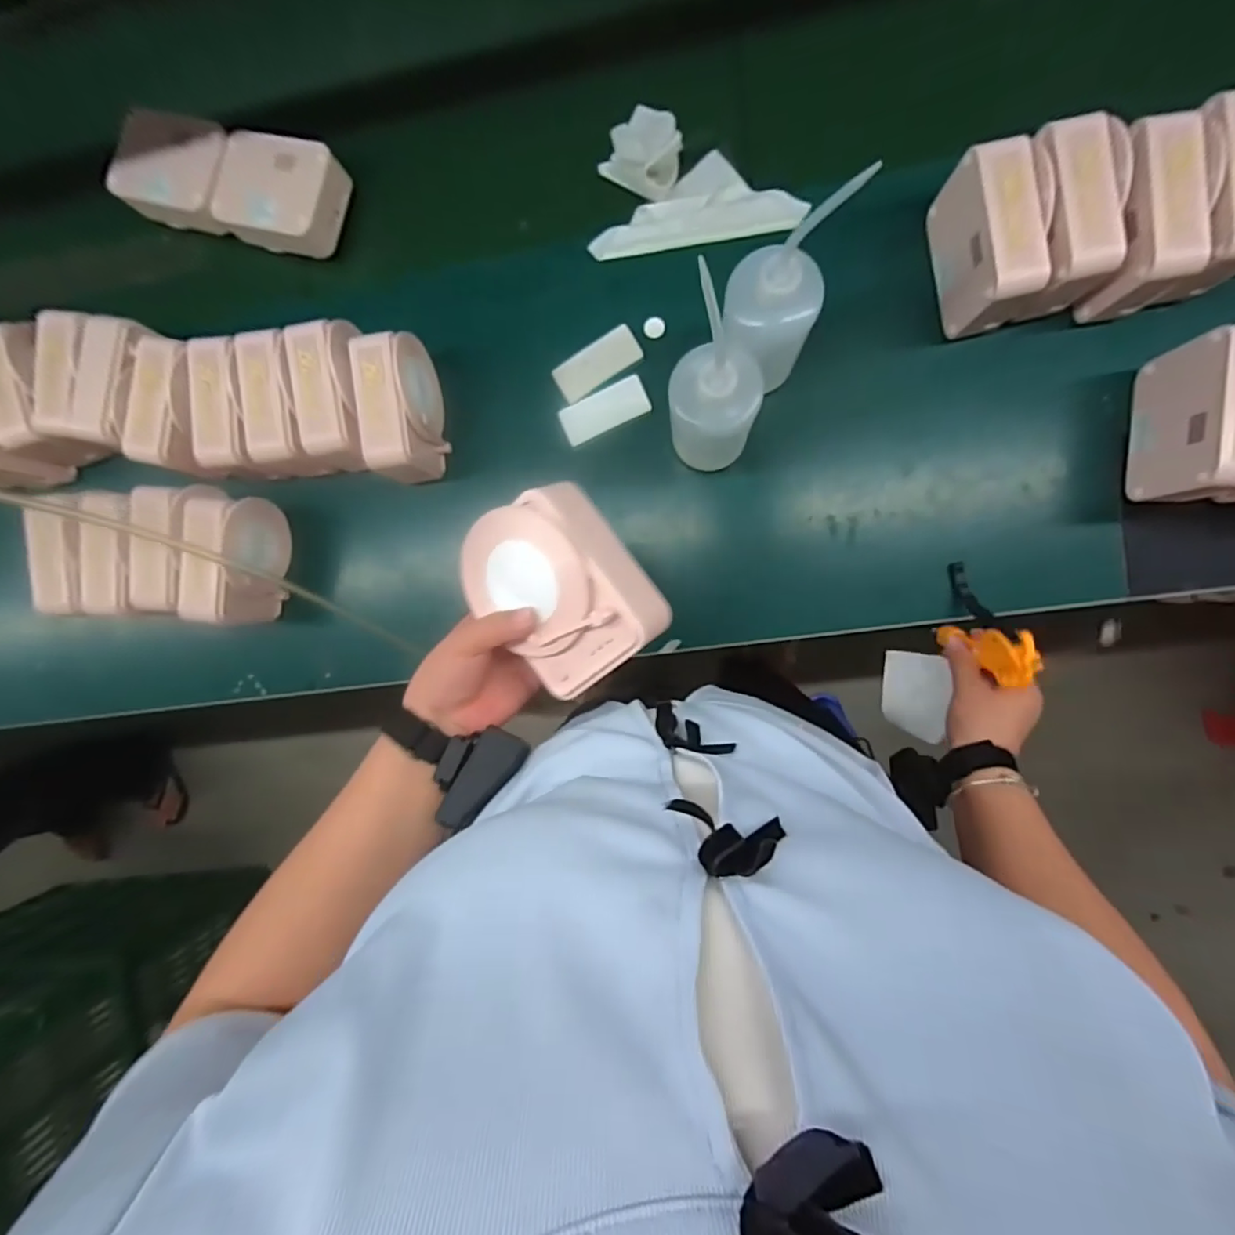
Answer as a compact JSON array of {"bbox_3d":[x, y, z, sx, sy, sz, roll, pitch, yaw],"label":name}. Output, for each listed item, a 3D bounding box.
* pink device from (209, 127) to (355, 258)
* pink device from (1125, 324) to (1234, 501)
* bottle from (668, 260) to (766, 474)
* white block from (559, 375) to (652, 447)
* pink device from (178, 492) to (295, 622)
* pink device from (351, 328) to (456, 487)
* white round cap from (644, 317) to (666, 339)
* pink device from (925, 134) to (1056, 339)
[{"bbox_3d":[-0.361,-0.455,0.626,0.119,0.045,0.104,20,94,7],"label":"pink device"},{"bbox_3d":[0.514,-0.171,0.513,0.068,0.102,0.131,4,92,8],"label":"pink device"},{"bbox_3d":[0.082,-0.185,0.489,0.073,0.225,0.070,0,92,8],"label":"bottle"},{"bbox_3d":[-0.013,-0.215,0.607,0.092,0.010,0.039,-24,89,8],"label":"white block"},{"bbox_3d":[-0.404,-0.061,0.621,0.054,0.086,0.132,6,93,8],"label":"pink device"},{"bbox_3d":[-0.215,-0.209,0.592,0.062,0.089,0.131,0,92,8],"label":"pink device"},{"bbox_3d":[0.039,-0.304,0.610,0.022,0.006,0.021,0,92,8],"label":"white round cap"},{"bbox_3d":[0.335,-0.334,0.530,0.057,0.114,0.124,-10,90,8],"label":"pink device"}]

